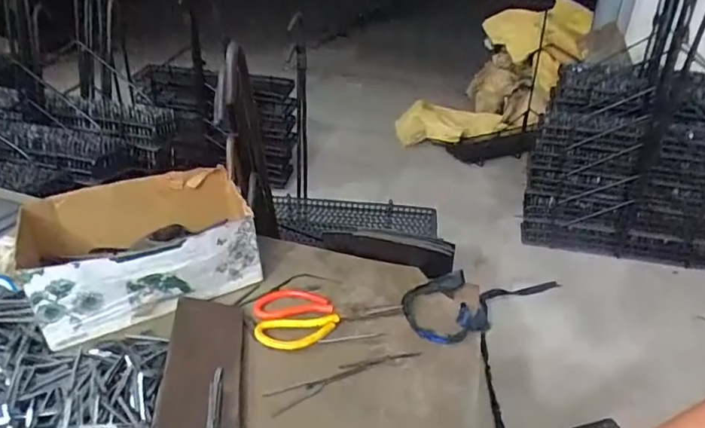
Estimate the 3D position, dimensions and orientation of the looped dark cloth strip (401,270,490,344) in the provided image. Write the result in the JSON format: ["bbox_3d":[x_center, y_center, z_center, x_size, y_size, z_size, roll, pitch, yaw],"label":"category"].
[{"bbox_3d":[0.121,0.124,0.713,0.104,0.027,0.112,-6,31,-16],"label":"looped dark cloth strip"}]

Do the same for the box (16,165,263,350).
[{"bbox_3d":[-0.289,0.040,0.739,0.288,0.107,0.200,-10,32,-22],"label":"box"}]

